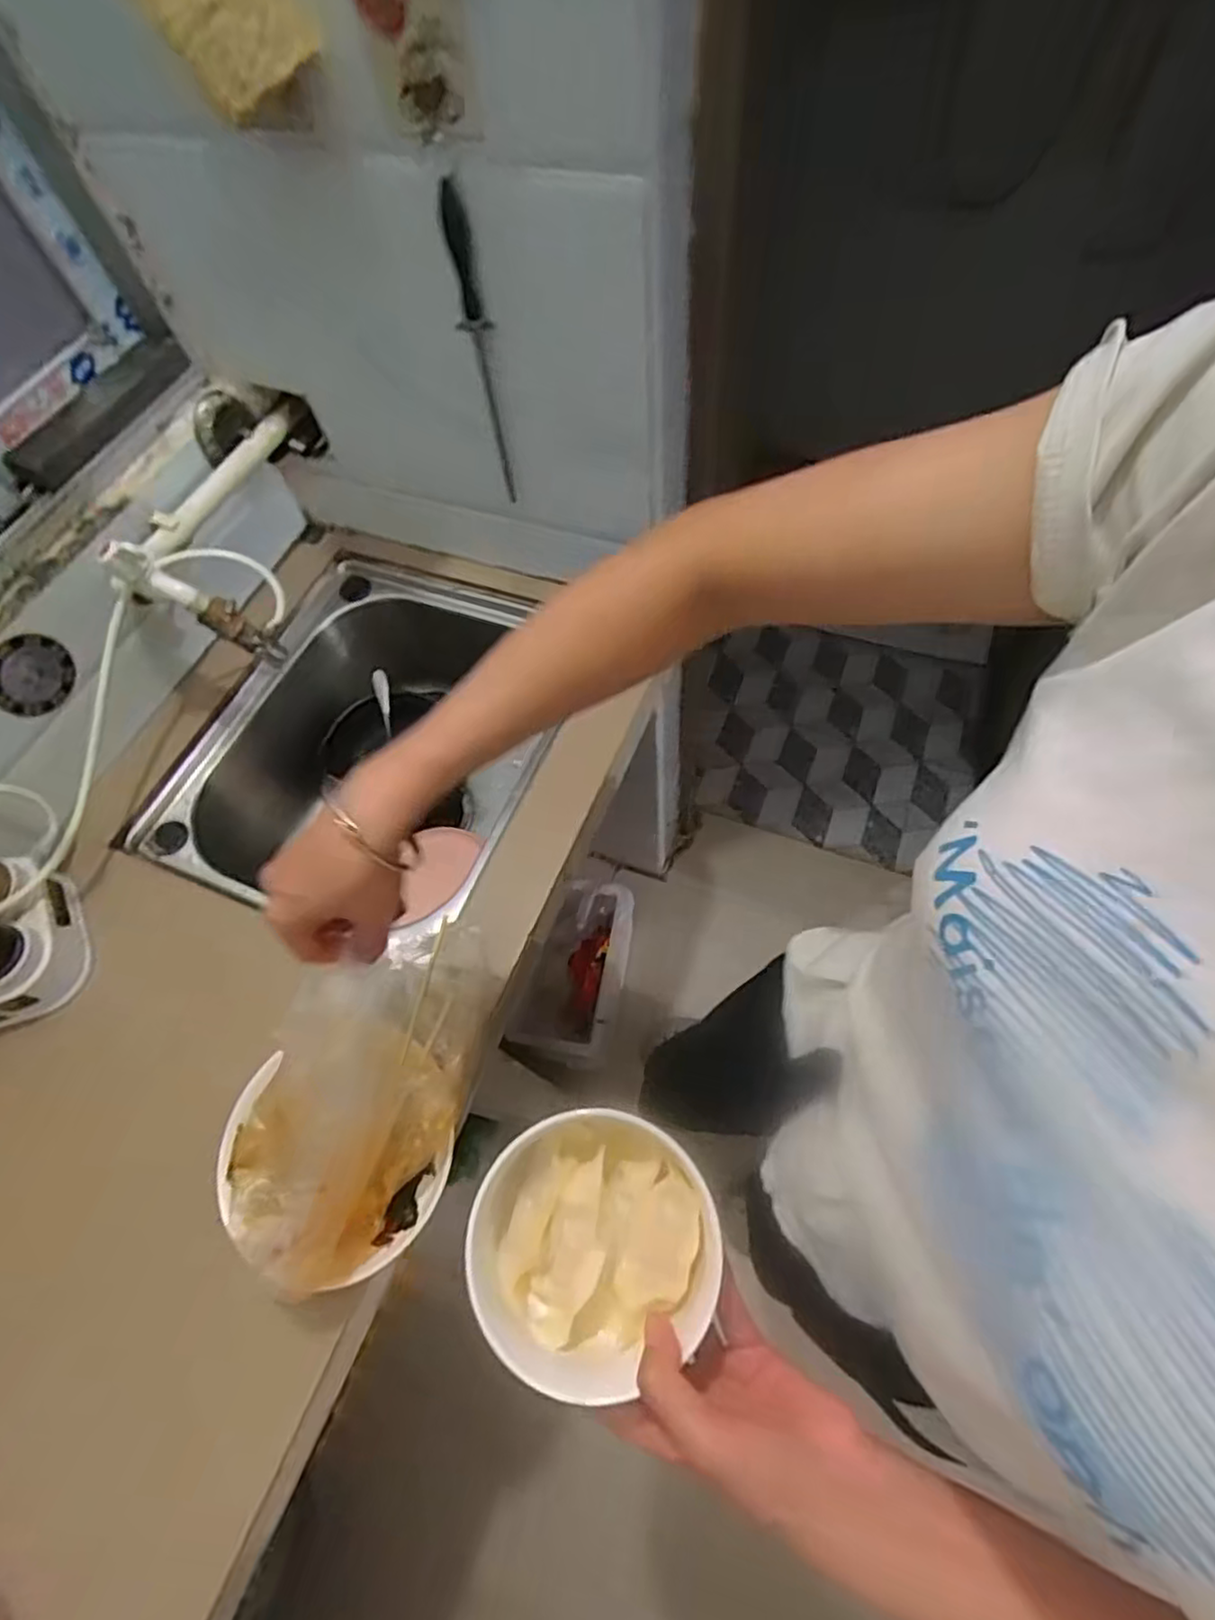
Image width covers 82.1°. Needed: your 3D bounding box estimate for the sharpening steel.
[{"bbox_3d":[-0.105,-0.377,0.592,0.023,0.247,0.017,-7,63,0],"label":"sharpening steel"}]

